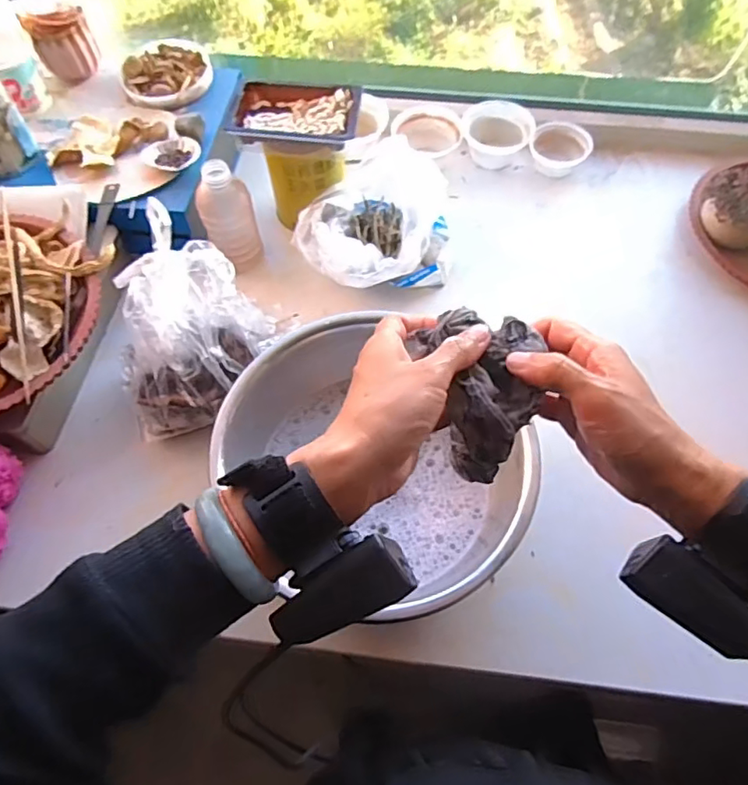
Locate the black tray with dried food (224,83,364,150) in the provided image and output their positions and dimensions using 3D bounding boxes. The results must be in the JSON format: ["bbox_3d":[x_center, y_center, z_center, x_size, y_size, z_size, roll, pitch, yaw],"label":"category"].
[{"bbox_3d":[-0.089,-0.324,0.655,0.143,0.024,0.099,3,62,3],"label":"black tray with dried food"}]

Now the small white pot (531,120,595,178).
[{"bbox_3d":[0.267,-0.350,0.818,0.081,0.043,0.070,26,65,14],"label":"small white pot"}]

